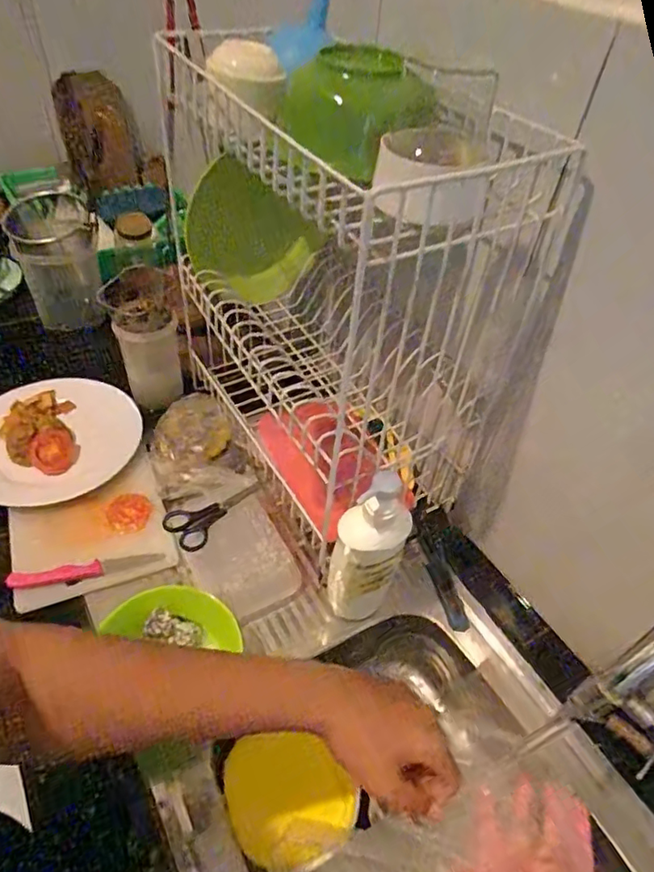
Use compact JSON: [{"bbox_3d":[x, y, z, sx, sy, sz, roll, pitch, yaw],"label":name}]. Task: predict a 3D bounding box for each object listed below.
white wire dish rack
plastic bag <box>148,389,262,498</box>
[{"bbox_3d":[0.003,-0.149,0.693,0.244,0.514,0.416,-21,52,-24],"label":"white wire dish rack"},{"bbox_3d":[-0.192,0.010,0.812,0.132,0.046,0.205,-13,50,-18],"label":"plastic bag"}]

